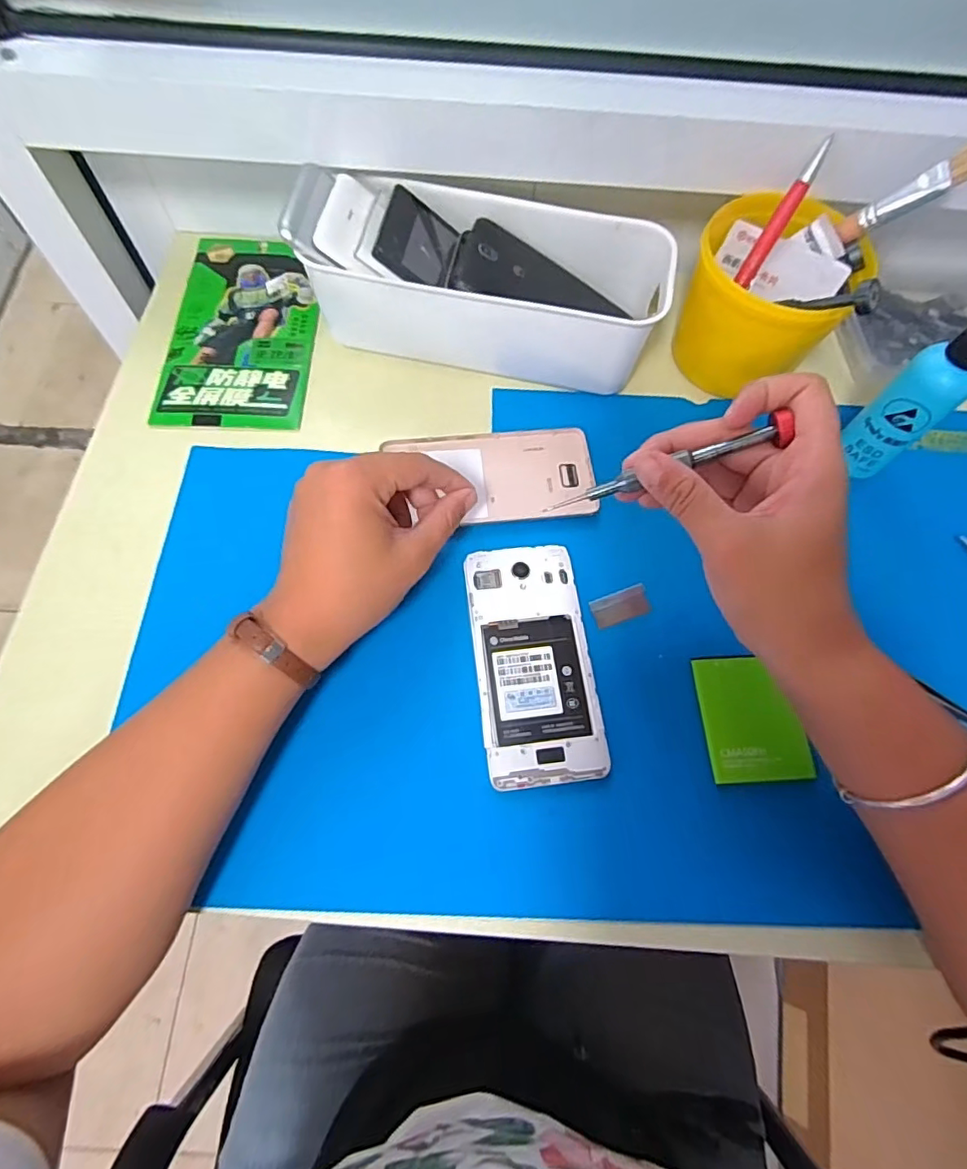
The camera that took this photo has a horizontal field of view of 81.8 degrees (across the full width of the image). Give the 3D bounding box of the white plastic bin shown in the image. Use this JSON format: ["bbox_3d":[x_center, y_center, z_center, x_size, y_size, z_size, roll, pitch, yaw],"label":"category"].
[{"bbox_3d":[0.000,-0.214,0.403,0.255,0.082,0.105,12,68,2],"label":"white plastic bin"}]

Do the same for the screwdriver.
[{"bbox_3d":[0.091,-0.058,0.285,0.120,0.012,0.012,-17,68,16],"label":"screwdriver"}]

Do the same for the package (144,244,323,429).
[{"bbox_3d":[-0.185,-0.201,0.432,0.107,0.004,0.186,1,68,-3],"label":"package"}]

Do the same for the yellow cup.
[{"bbox_3d":[0.191,-0.197,0.391,0.105,0.090,0.100,1,68,-3],"label":"yellow cup"}]

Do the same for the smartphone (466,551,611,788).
[{"bbox_3d":[0.031,0.045,0.340,0.069,0.008,0.144,-5,68,-5],"label":"smartphone"}]

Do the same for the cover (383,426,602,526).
[{"bbox_3d":[0.008,-0.076,0.389,0.136,0.008,0.071,-5,68,-5],"label":"cover"}]

